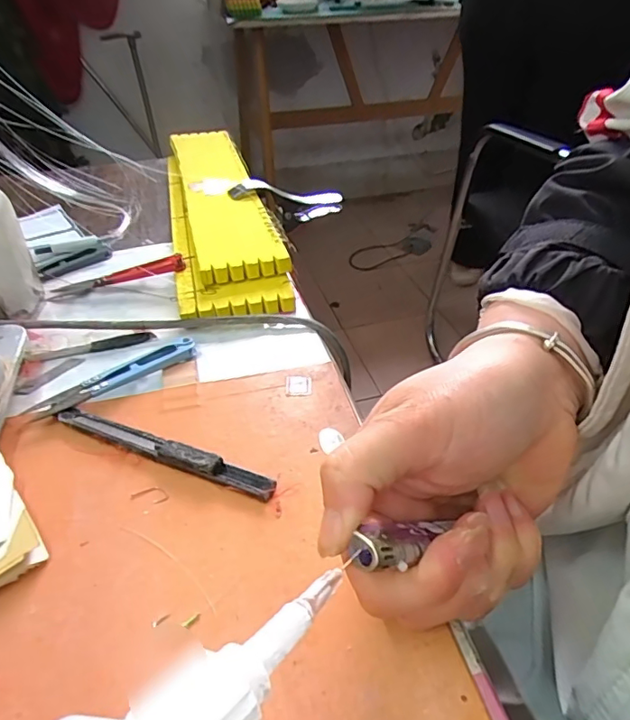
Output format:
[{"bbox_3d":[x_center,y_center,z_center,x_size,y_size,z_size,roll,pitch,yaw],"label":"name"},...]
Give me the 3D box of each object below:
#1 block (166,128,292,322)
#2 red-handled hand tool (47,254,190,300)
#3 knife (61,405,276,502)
[{"bbox_3d":[-0.093,-0.139,0.478,0.081,0.036,0.338,-11,38,-11],"label":"block"},{"bbox_3d":[-0.149,-0.061,0.395,0.103,0.011,0.014,-14,38,3],"label":"red-handled hand tool"},{"bbox_3d":[-0.077,0.044,0.263,0.125,0.010,0.012,15,40,18],"label":"knife"}]

